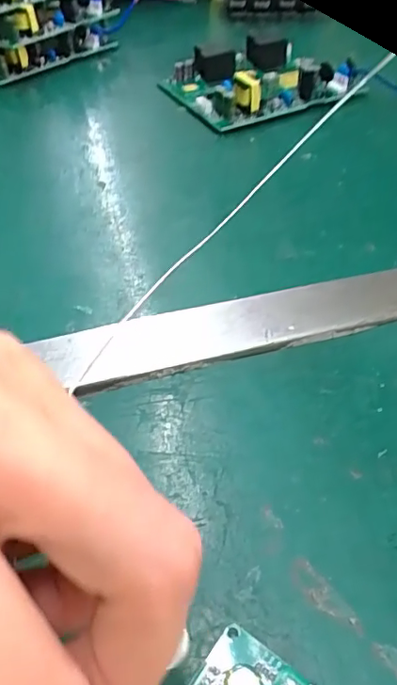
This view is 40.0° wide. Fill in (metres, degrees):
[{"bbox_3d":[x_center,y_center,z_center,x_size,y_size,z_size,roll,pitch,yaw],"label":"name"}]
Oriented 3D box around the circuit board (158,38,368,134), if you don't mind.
[{"bbox_3d":[0.047,-0.207,0.416,0.125,0.026,0.107,-22,49,-17],"label":"circuit board"}]

